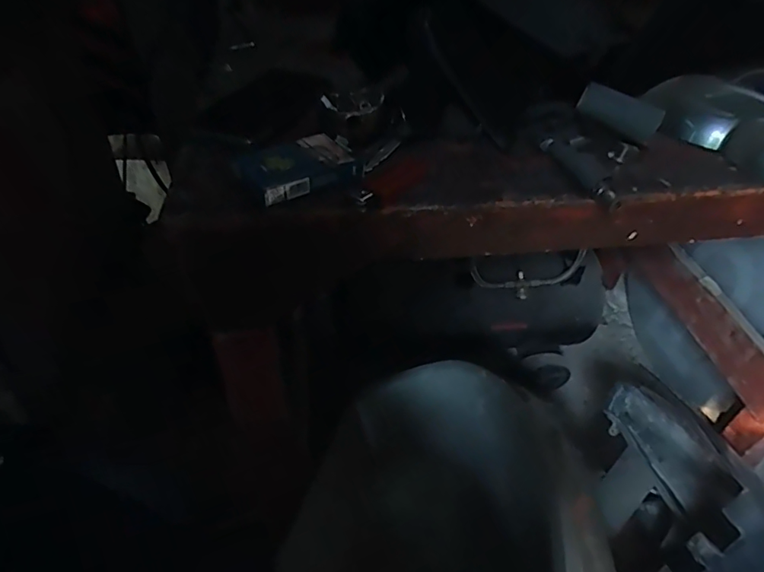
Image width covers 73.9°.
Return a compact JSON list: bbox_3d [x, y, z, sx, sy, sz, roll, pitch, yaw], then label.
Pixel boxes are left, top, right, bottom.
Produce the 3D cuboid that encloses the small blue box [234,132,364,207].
[{"bbox_3d":[-0.065,-0.091,0.387,0.083,0.019,0.054,-25,50,-26],"label":"small blue box"}]

